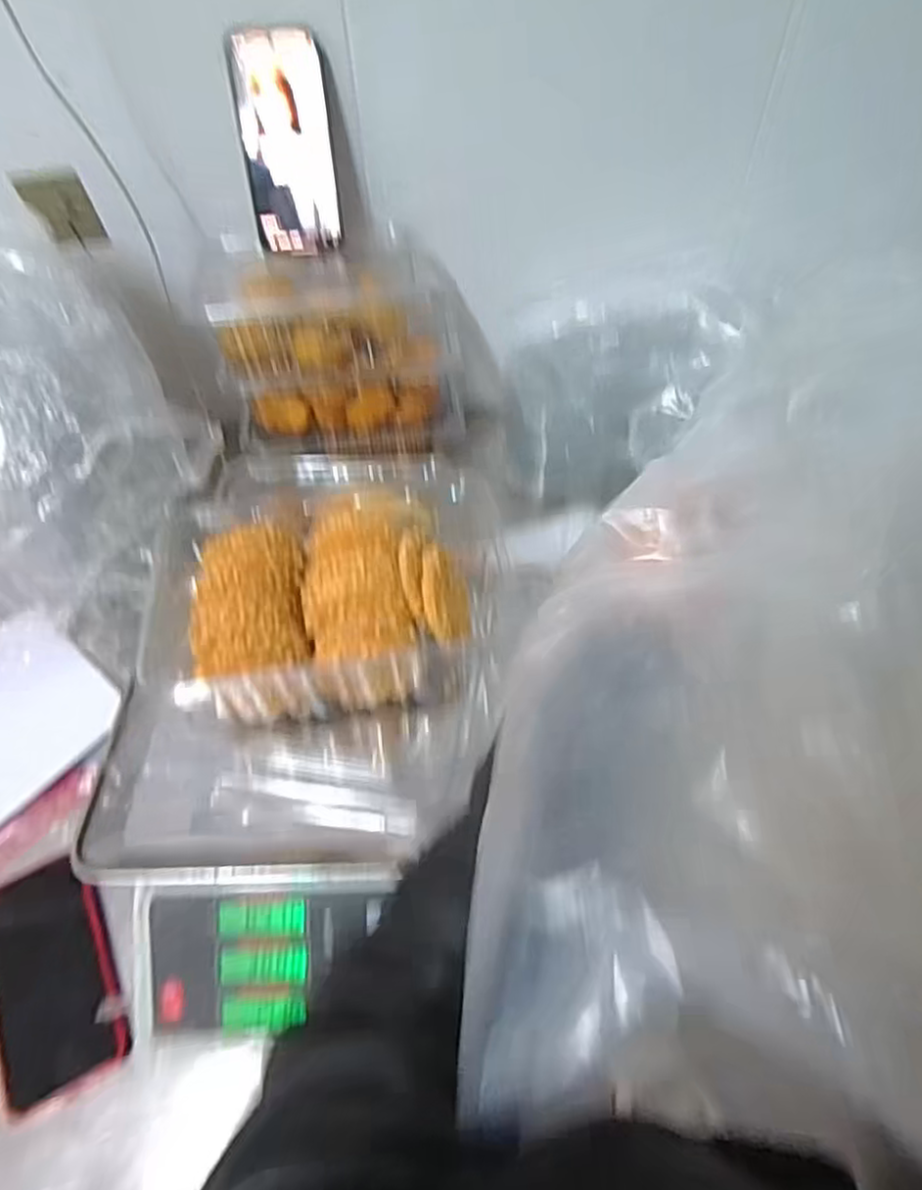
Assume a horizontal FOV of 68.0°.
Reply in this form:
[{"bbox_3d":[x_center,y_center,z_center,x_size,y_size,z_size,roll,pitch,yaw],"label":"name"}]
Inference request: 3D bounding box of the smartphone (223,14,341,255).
[{"bbox_3d":[-0.156,-0.405,0.617,0.080,0.170,0.009,-5,33,-2],"label":"smartphone"}]

